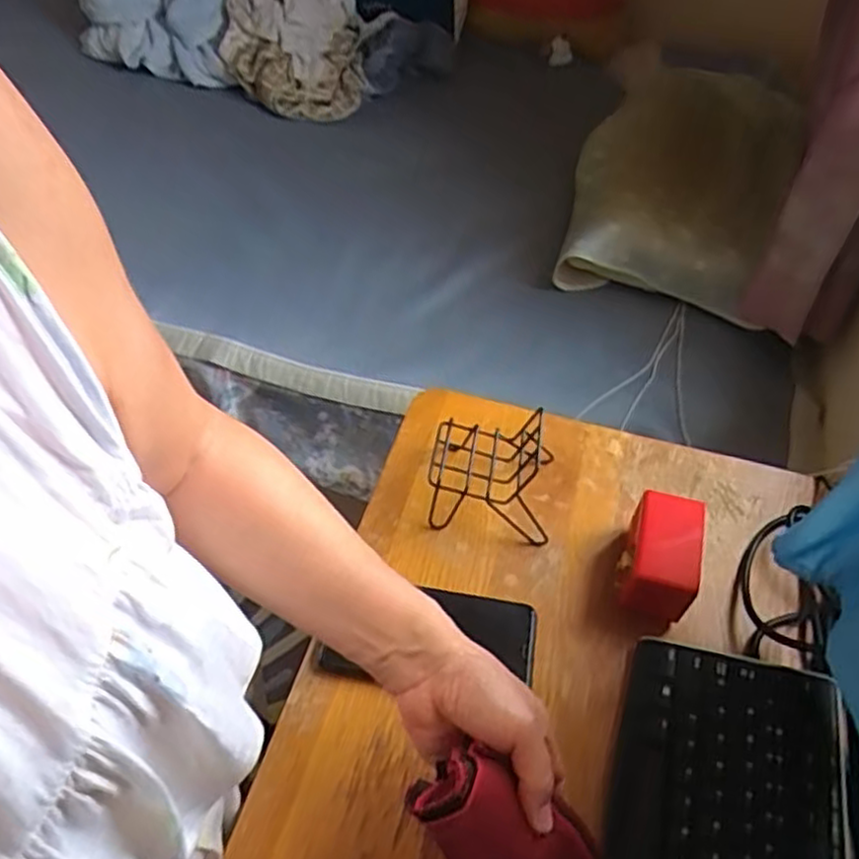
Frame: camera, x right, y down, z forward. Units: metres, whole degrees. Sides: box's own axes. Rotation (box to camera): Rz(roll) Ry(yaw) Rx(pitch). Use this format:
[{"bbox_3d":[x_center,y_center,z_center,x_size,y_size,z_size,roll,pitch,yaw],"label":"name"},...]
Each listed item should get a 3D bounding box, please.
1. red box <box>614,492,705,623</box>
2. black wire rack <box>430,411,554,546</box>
[{"bbox_3d":[0.180,0.096,0.560,0.054,0.062,0.080,16,53,11],"label":"red box"},{"bbox_3d":[0.053,0.034,0.612,0.103,0.072,0.089,9,52,5],"label":"black wire rack"}]

